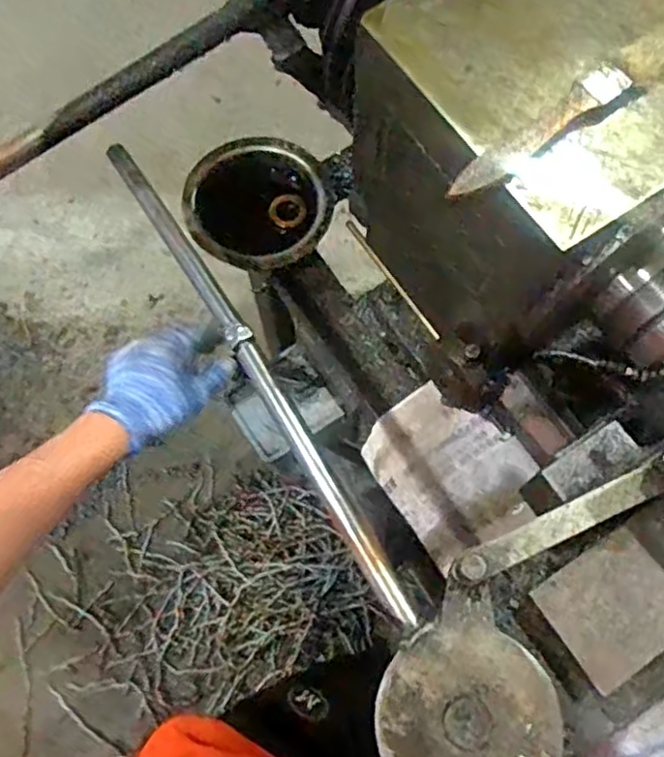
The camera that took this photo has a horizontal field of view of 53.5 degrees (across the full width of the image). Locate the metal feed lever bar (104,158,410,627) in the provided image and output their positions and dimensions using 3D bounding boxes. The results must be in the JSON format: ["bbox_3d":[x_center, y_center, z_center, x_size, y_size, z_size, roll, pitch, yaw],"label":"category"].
[{"bbox_3d":[-0.060,-0.018,0.460,0.014,0.020,0.408,-30,69,-10],"label":"metal feed lever bar"}]

